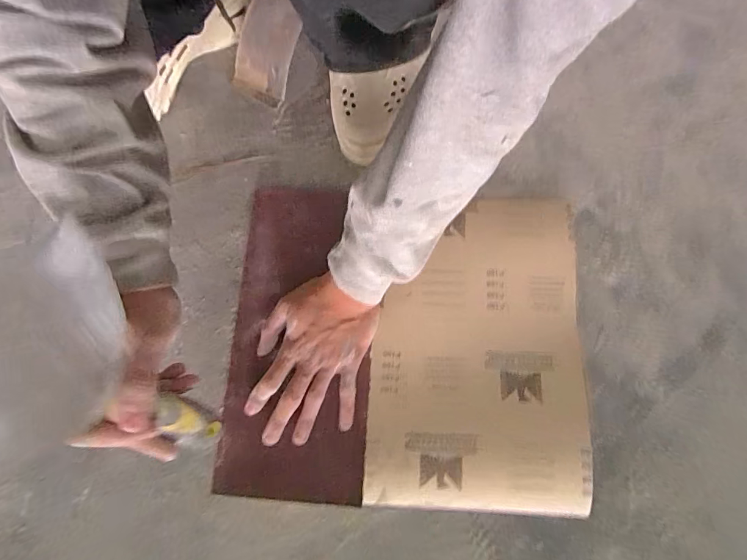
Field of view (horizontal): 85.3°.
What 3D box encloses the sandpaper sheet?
[{"bbox_3d":[0.029,0.055,0.403,0.340,0.013,0.303,3,74,2],"label":"sandpaper sheet"}]

